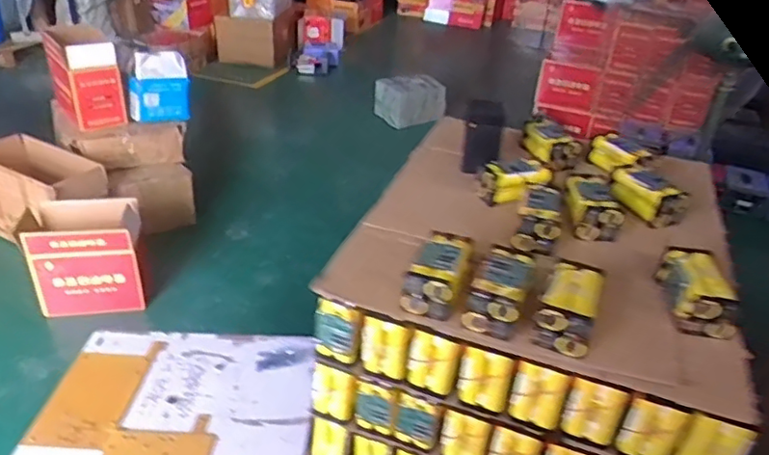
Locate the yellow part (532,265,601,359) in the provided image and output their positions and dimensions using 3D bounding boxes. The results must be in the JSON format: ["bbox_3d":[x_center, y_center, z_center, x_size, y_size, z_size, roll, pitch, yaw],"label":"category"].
[{"bbox_3d":[0.279,0.117,0.890,0.079,0.070,0.144,16,34,18],"label":"yellow part"}]

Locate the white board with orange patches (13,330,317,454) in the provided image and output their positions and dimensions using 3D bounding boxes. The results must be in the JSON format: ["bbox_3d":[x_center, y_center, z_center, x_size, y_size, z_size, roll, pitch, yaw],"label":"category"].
[{"bbox_3d":[-0.459,0.439,1.268,0.593,0.029,0.586,3,35,0],"label":"white board with orange patches"}]

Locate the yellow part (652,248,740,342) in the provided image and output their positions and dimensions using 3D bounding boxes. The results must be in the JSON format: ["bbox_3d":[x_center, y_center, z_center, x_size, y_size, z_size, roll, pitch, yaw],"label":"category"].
[{"bbox_3d":[0.509,0.102,0.954,0.089,0.069,0.149,8,32,6],"label":"yellow part"}]

